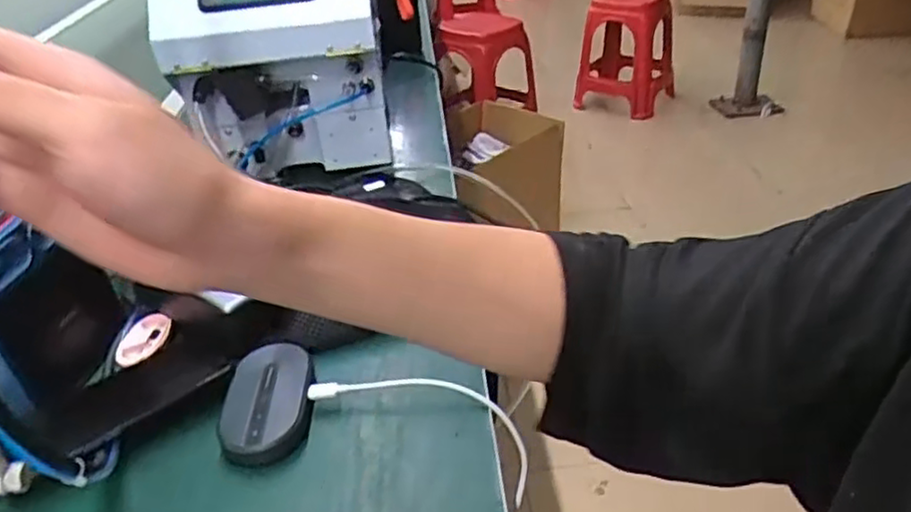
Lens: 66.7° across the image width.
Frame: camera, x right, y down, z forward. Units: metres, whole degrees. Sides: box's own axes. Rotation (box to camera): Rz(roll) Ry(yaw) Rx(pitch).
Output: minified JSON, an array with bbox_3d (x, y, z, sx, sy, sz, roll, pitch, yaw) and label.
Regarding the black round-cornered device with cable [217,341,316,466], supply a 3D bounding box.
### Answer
[{"bbox_3d":[-0.132,0.100,0.494,0.059,0.019,0.099,-2,33,3],"label":"black round-cornered device with cable"}]

